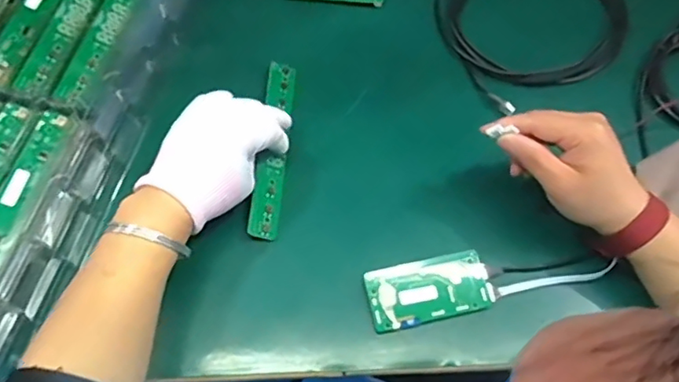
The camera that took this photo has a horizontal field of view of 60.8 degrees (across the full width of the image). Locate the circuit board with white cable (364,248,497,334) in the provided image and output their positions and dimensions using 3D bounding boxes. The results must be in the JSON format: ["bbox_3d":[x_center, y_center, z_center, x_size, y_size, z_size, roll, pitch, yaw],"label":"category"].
[{"bbox_3d":[0.074,0.081,0.475,0.100,0.011,0.052,-12,66,-5],"label":"circuit board with white cable"}]

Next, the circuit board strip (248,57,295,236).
[{"bbox_3d":[-0.061,-0.042,0.526,0.025,0.008,0.179,12,64,-19],"label":"circuit board strip"}]

